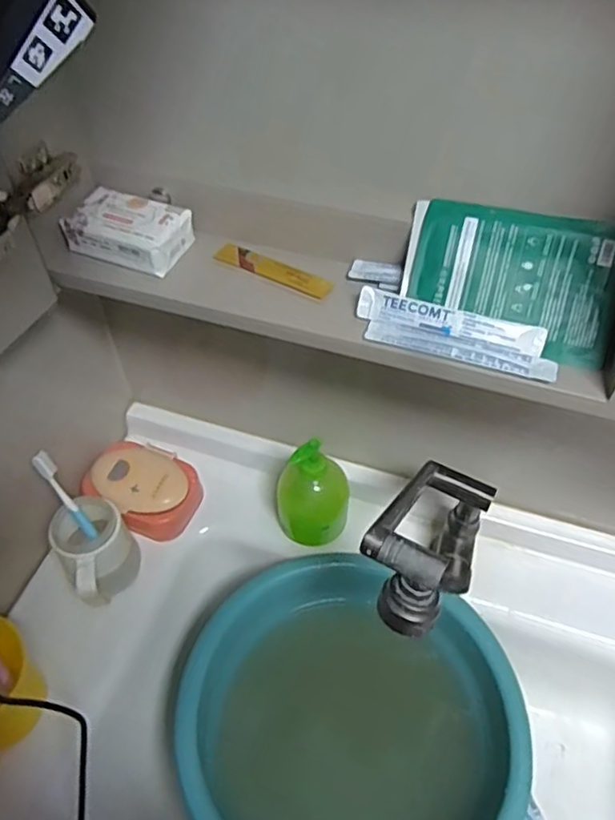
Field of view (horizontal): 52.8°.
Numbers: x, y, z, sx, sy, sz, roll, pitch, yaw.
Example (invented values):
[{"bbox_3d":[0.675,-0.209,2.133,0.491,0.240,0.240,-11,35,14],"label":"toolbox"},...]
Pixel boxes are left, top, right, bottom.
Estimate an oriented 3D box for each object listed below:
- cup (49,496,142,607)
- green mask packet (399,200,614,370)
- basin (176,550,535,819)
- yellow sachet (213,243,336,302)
[{"bbox_3d":[-0.232,0.167,0.695,0.079,0.110,0.103,-30,56,-22],"label":"cup"},{"bbox_3d":[0.154,-0.099,0.471,0.159,0.102,0.012,12,7,11],"label":"green mask packet"},{"bbox_3d":[0.042,0.346,0.663,0.334,0.135,0.315,0,50,0],"label":"basin"},{"bbox_3d":[-0.030,-0.119,0.532,0.109,0.008,0.024,24,54,19],"label":"yellow sachet"}]

